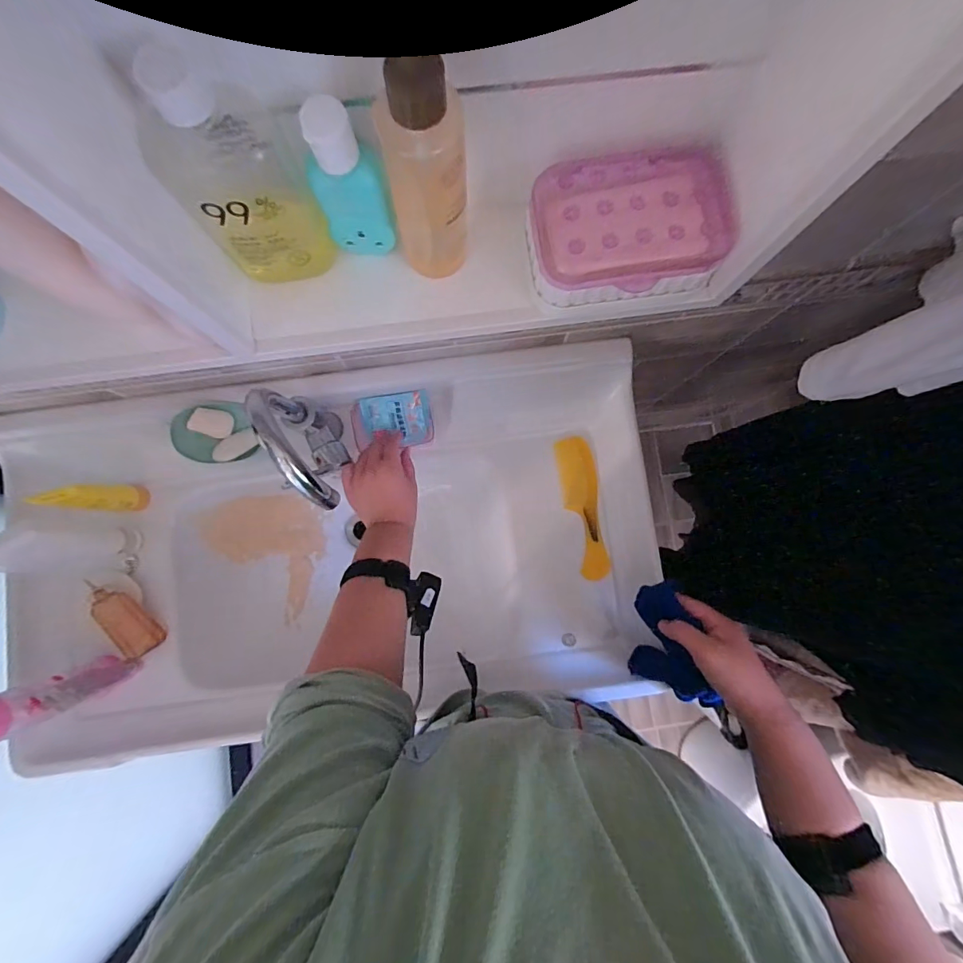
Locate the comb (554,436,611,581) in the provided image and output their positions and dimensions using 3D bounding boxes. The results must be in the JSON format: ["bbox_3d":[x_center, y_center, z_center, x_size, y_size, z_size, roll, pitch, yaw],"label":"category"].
[{"bbox_3d":[0.147,0.038,0.643,0.051,0.008,0.201,-10,88,0],"label":"comb"}]

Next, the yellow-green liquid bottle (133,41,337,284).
[{"bbox_3d":[-0.125,-0.155,0.242,0.063,0.121,0.035,-12,84,-2],"label":"yellow-green liquid bottle"}]

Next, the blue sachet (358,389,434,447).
[{"bbox_3d":[-0.118,-0.087,0.634,0.090,0.008,0.072,-9,108,-1],"label":"blue sachet"}]

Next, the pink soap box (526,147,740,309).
[{"bbox_3d":[0.092,-0.159,0.281,0.128,0.040,0.078,-4,84,-1],"label":"pink soap box"}]

